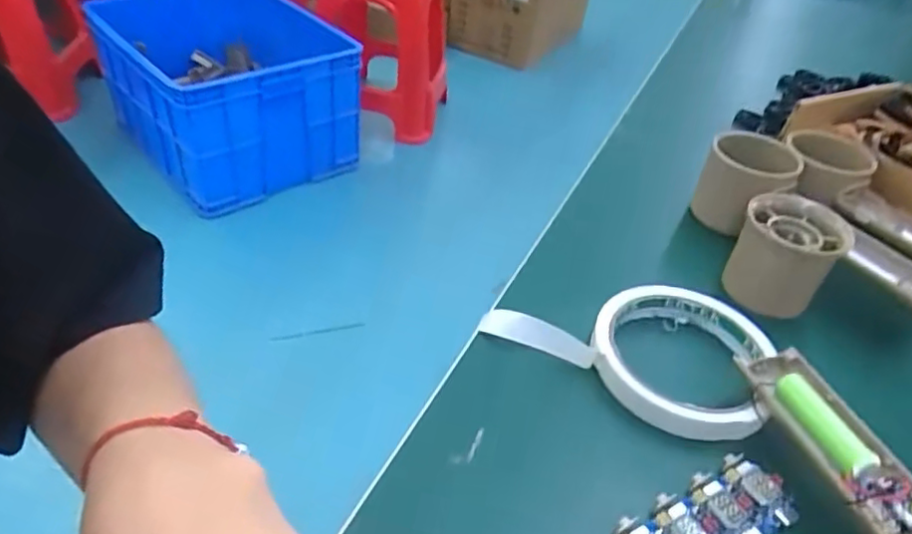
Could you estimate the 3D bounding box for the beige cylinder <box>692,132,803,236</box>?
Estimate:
[{"bbox_3d":[0.197,-0.056,0.429,0.057,0.053,0.057,27,44,22],"label":"beige cylinder"}]

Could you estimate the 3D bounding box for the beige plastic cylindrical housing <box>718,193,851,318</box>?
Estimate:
[{"bbox_3d":[0.198,-0.007,0.381,0.055,0.058,0.047,22,43,17],"label":"beige plastic cylindrical housing"}]

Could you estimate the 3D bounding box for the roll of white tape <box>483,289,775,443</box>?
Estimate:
[{"bbox_3d":[0.092,0.037,0.334,0.140,0.021,0.082,21,42,15],"label":"roll of white tape"}]

